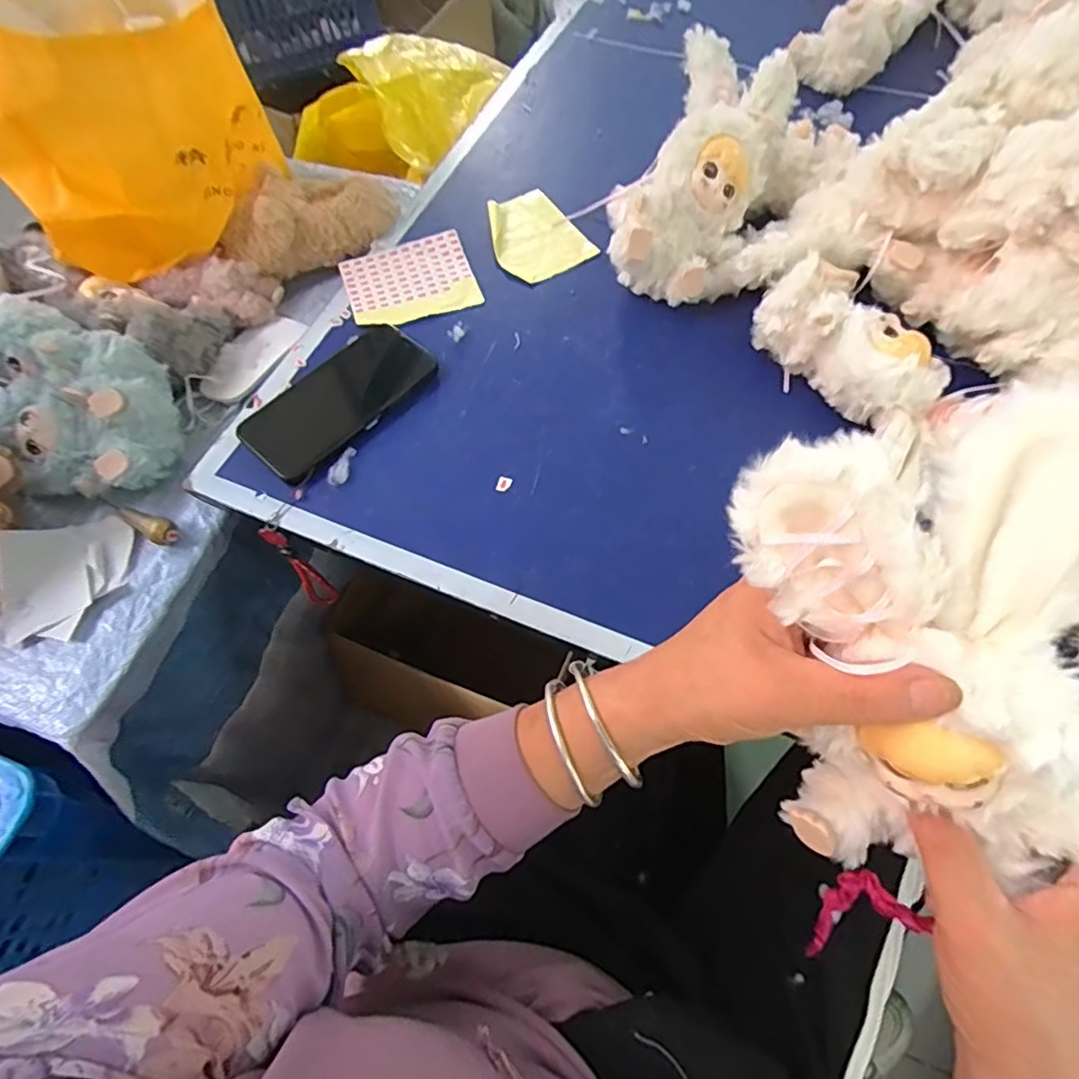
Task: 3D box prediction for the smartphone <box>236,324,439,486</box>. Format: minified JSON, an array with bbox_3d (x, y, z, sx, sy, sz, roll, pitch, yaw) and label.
[{"bbox_3d":[-0.172,-0.122,0.533,0.084,0.014,0.168,37,71,19],"label":"smartphone"}]

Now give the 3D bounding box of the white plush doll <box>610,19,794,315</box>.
[{"bbox_3d":[0.143,-0.328,0.547,0.143,0.106,0.226,27,88,15],"label":"white plush doll"}]

